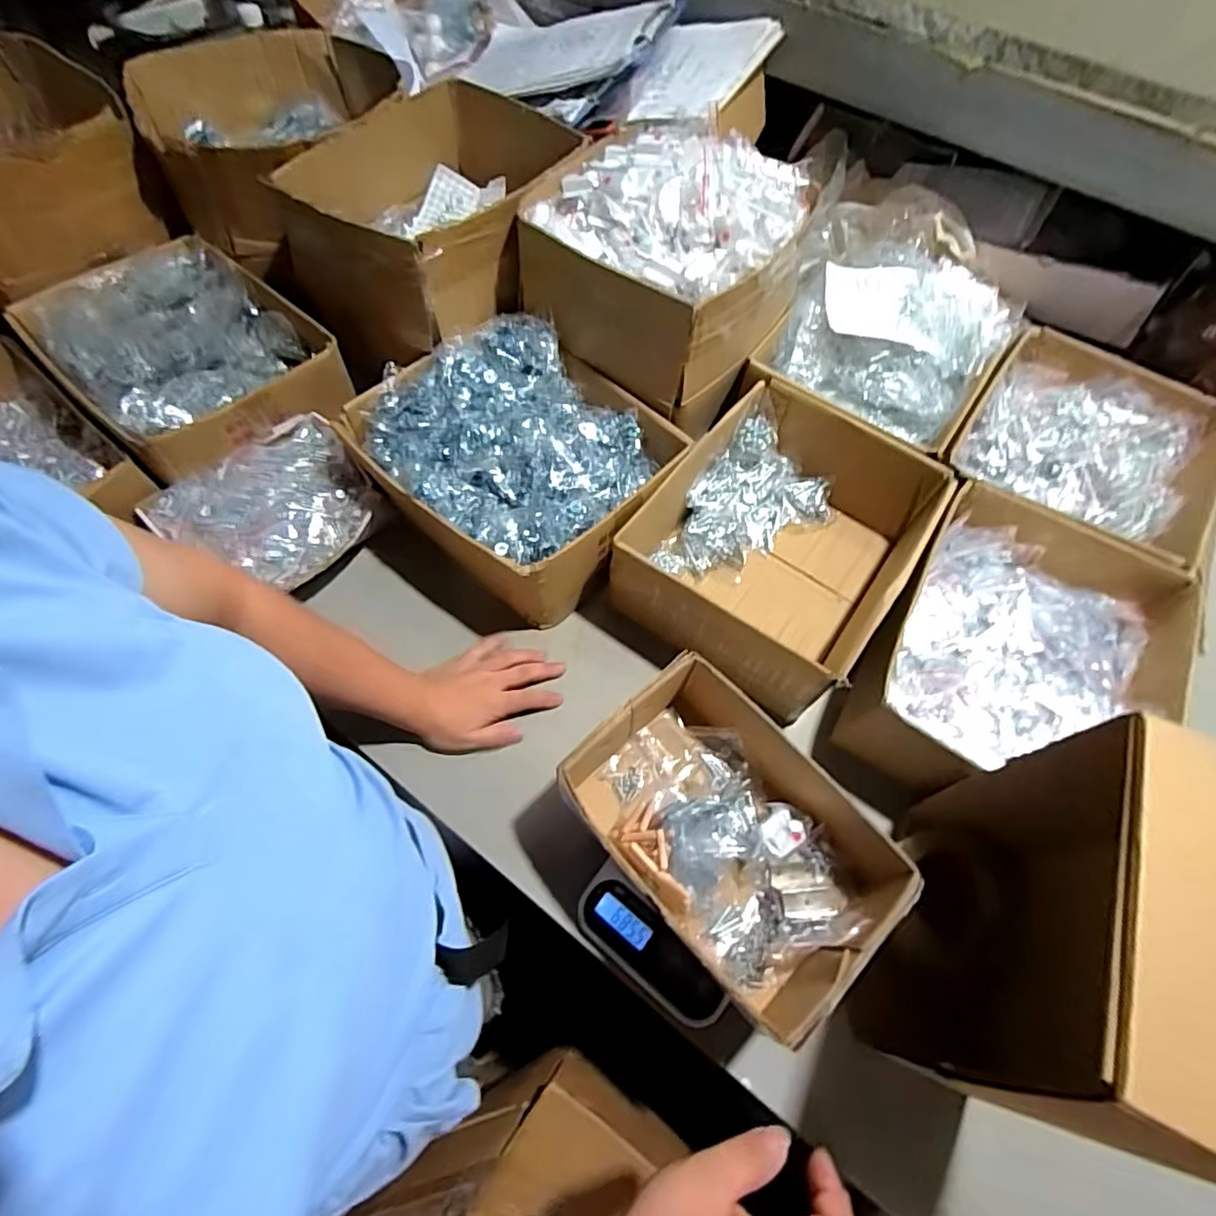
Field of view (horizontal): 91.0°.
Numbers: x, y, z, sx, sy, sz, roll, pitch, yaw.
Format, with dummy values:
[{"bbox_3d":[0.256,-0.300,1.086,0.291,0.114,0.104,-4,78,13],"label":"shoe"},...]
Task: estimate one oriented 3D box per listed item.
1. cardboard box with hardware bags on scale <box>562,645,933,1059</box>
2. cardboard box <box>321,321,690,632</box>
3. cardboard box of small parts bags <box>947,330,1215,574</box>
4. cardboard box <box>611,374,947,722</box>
[{"bbox_3d":[0.097,0.188,0.505,0.168,0.086,0.249,-37,69,-21],"label":"cardboard box with hardware bags on scale"},{"bbox_3d":[-0.109,-0.177,0.698,0.325,0.135,0.269,36,65,16],"label":"cardboard box"},{"bbox_3d":[0.600,-0.190,0.760,0.286,0.095,0.348,32,64,14],"label":"cardboard box of small parts bags"},{"bbox_3d":[0.194,-0.074,0.684,0.256,0.123,0.328,35,65,15],"label":"cardboard box"}]

